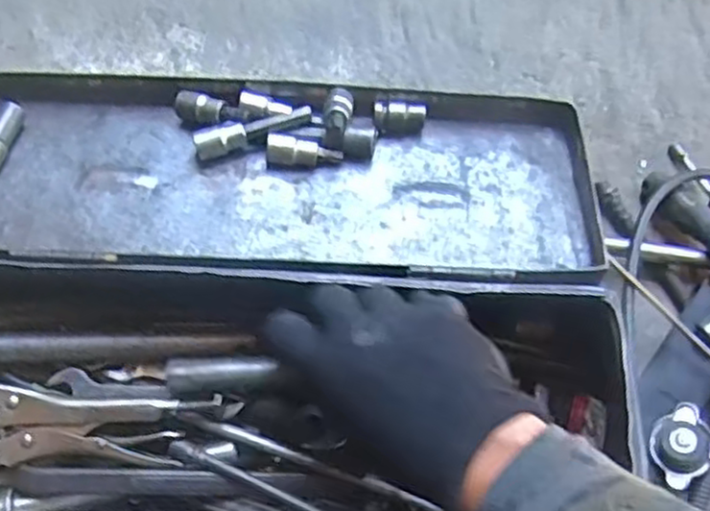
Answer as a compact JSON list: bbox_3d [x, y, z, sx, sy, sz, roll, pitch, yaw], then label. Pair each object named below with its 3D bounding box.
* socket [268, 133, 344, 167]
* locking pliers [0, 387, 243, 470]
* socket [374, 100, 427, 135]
[{"bbox_3d":[-0.037,-0.075,0.528,0.054,0.016,0.018,5,67,-15],"label":"socket"},{"bbox_3d":[-0.181,0.111,0.471,0.200,0.019,0.047,3,68,-1],"label":"locking pliers"},{"bbox_3d":[0.034,-0.104,0.549,0.040,0.021,0.018,-1,68,-3],"label":"socket"}]

